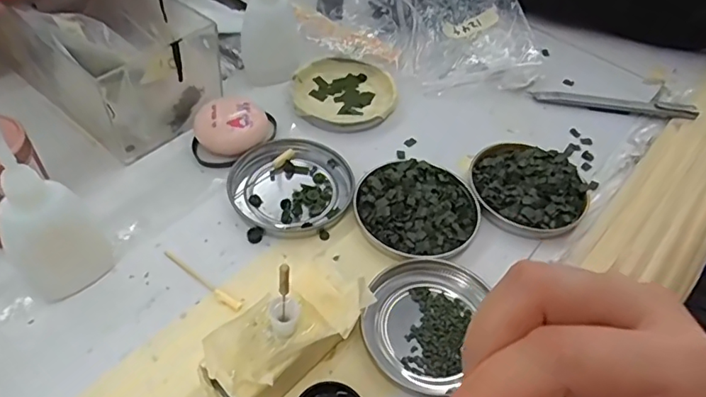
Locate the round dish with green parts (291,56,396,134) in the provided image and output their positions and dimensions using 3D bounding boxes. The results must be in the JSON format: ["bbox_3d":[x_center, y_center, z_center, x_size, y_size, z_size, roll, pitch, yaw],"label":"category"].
[{"bbox_3d":[-0.007,-0.082,0.408,0.078,0.010,0.076,3,50,-3],"label":"round dish with green parts"}]

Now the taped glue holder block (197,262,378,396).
[{"bbox_3d":[-0.032,0.070,0.259,0.044,0.041,0.087,35,55,22],"label":"taped glue holder block"}]

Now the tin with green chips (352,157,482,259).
[{"bbox_3d":[0.041,0.005,0.338,0.077,0.013,0.075,3,50,-3],"label":"tin with green chips"}]

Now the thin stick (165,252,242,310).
[{"bbox_3d":[-0.087,0.046,0.299,0.060,0.004,0.006,30,54,18],"label":"thin stick"}]

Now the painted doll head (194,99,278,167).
[{"bbox_3d":[-0.081,-0.046,0.362,0.055,0.023,0.046,-5,51,-10],"label":"painted doll head"}]

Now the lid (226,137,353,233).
[{"bbox_3d":[-0.040,-0.010,0.348,0.075,0.007,0.077,3,50,-3],"label":"lid"}]

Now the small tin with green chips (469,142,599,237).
[{"bbox_3d":[0.118,-0.009,0.355,0.077,0.017,0.079,3,50,-3],"label":"small tin with green chips"}]

